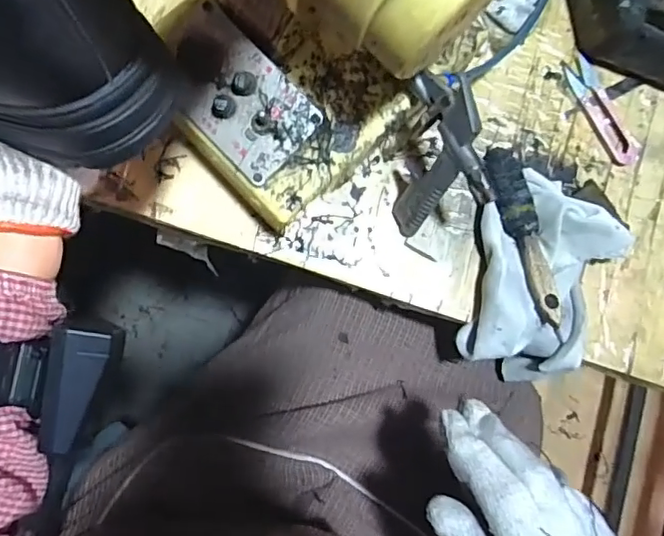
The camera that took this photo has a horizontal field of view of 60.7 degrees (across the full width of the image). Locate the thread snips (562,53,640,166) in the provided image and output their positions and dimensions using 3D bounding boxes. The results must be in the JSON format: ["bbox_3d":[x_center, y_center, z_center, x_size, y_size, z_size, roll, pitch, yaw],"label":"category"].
[{"bbox_3d":[0.230,-0.134,0.485,0.027,0.005,0.101,-26,88,-7],"label":"thread snips"}]

